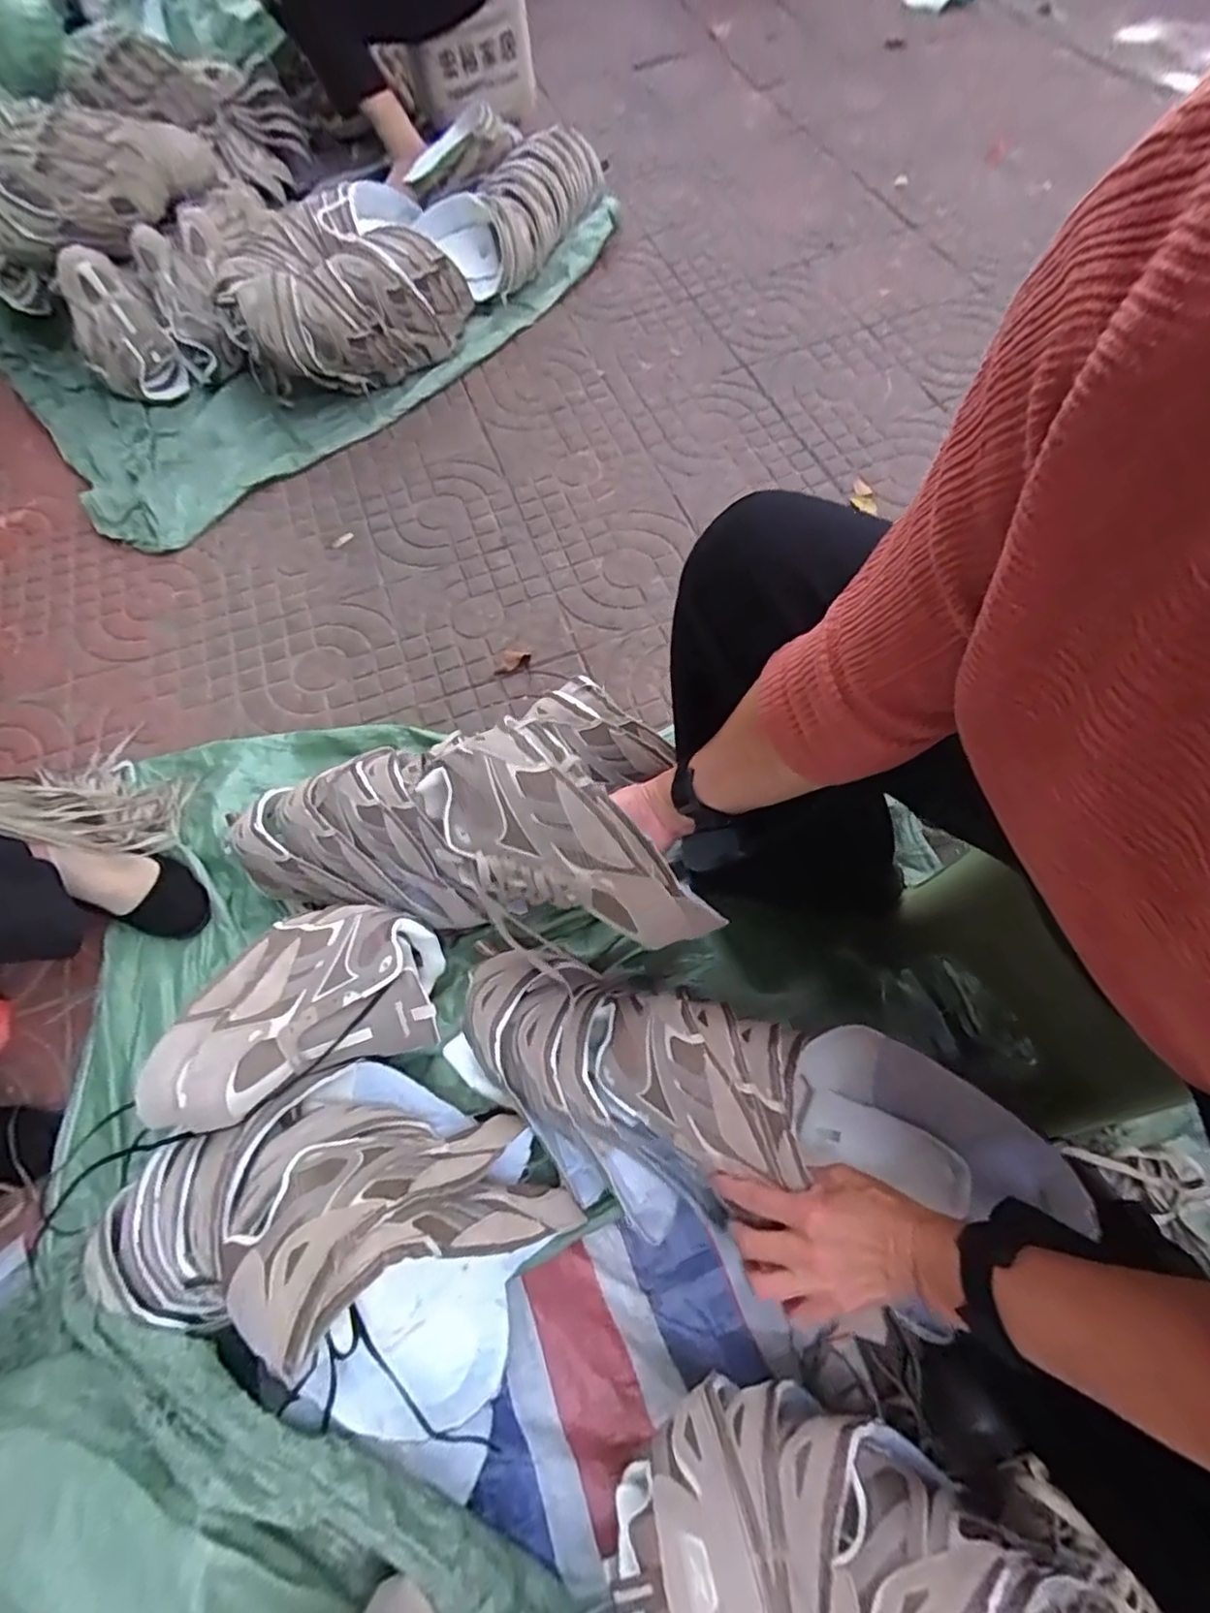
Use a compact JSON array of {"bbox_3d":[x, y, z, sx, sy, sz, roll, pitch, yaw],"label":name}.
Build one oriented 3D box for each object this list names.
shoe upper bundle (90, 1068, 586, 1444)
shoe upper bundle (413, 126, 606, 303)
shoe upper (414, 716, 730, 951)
[{"bbox_3d":[-0.244,0.343,0.530,0.367,0.185,0.227,17,70,12],"label":"shoe upper bundle"},{"bbox_3d":[-0.177,-1.219,1.308,0.137,0.140,0.443,37,75,19],"label":"shoe upper bundle"},{"bbox_3d":[-0.029,0.034,0.520,0.256,0.093,0.106,34,72,1],"label":"shoe upper"}]

